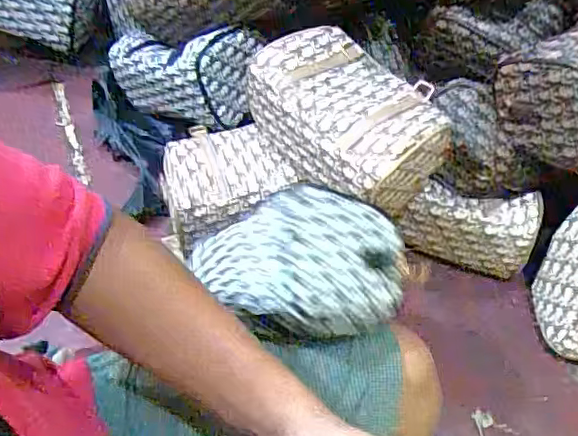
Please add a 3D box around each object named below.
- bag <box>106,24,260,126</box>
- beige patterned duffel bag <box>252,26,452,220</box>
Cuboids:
[{"bbox_3d":[-0.156,-0.202,0.840,0.250,0.105,0.102,11,51,34],"label":"bag"},{"bbox_3d":[0.070,-0.115,0.708,0.160,0.103,0.233,-31,61,-21],"label":"beige patterned duffel bag"}]

